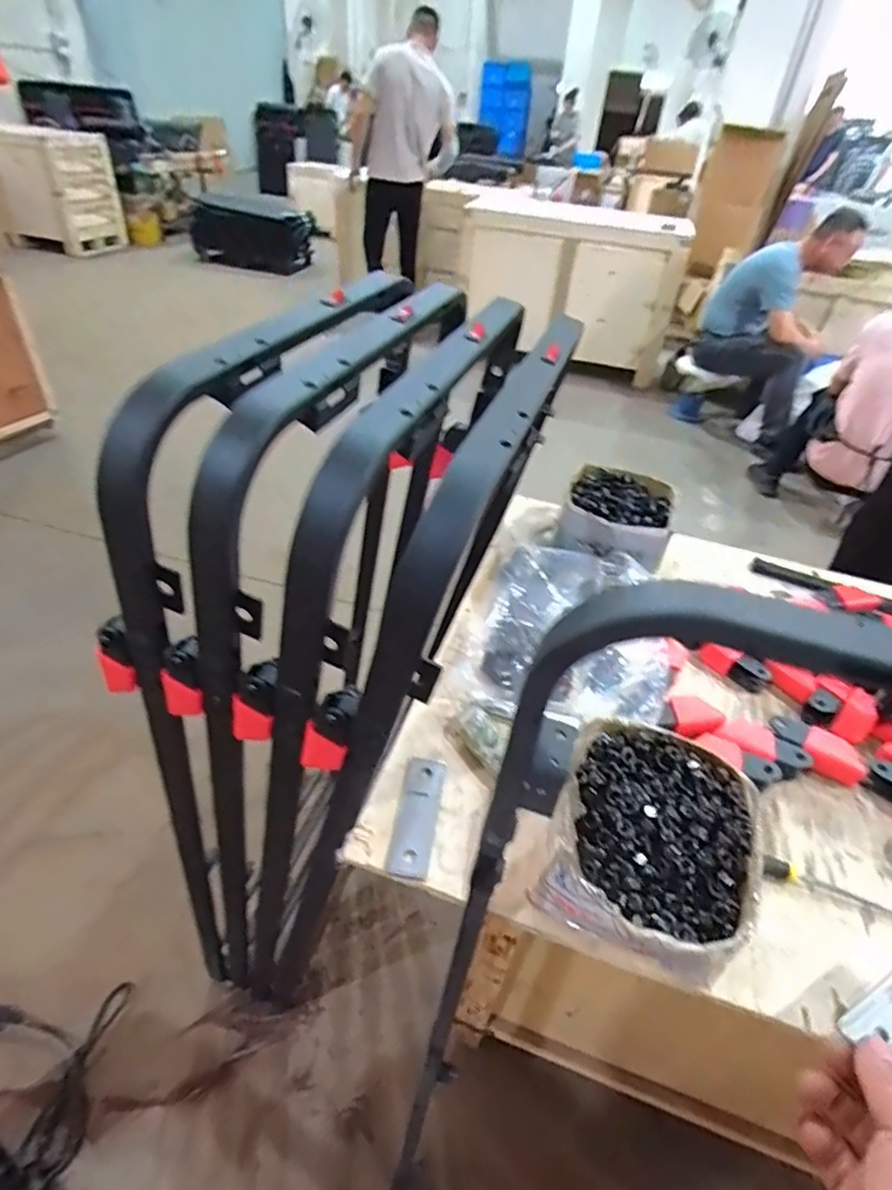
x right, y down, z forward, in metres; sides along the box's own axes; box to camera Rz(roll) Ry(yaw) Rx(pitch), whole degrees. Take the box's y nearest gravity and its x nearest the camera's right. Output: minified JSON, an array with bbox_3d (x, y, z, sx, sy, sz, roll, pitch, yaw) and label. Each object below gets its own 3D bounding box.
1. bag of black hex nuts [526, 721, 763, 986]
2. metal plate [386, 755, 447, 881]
[{"bbox_3d":[0.152,0.186,0.442,0.137,0.081,0.160,20,42,16],"label":"bag of black hex nuts"},{"bbox_3d":[-0.024,0.185,0.492,0.031,0.004,0.103,16,43,-1],"label":"metal plate"}]

